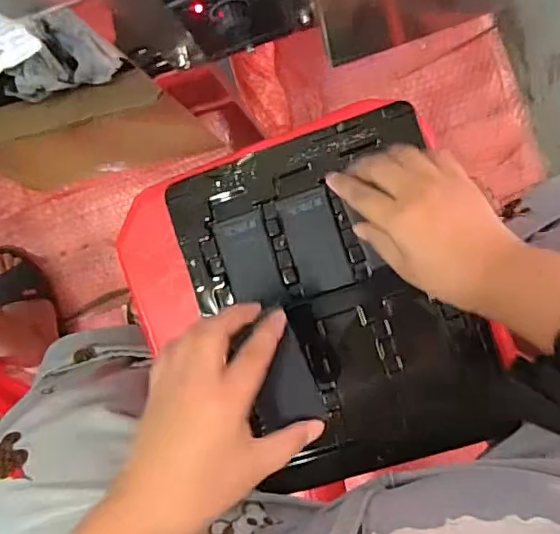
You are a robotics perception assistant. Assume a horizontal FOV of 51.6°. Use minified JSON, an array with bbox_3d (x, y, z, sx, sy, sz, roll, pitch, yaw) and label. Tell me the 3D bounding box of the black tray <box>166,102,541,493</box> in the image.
[{"bbox_3d":[0.048,0.030,0.478,0.210,0.020,0.281,-21,87,8],"label":"black tray"}]

